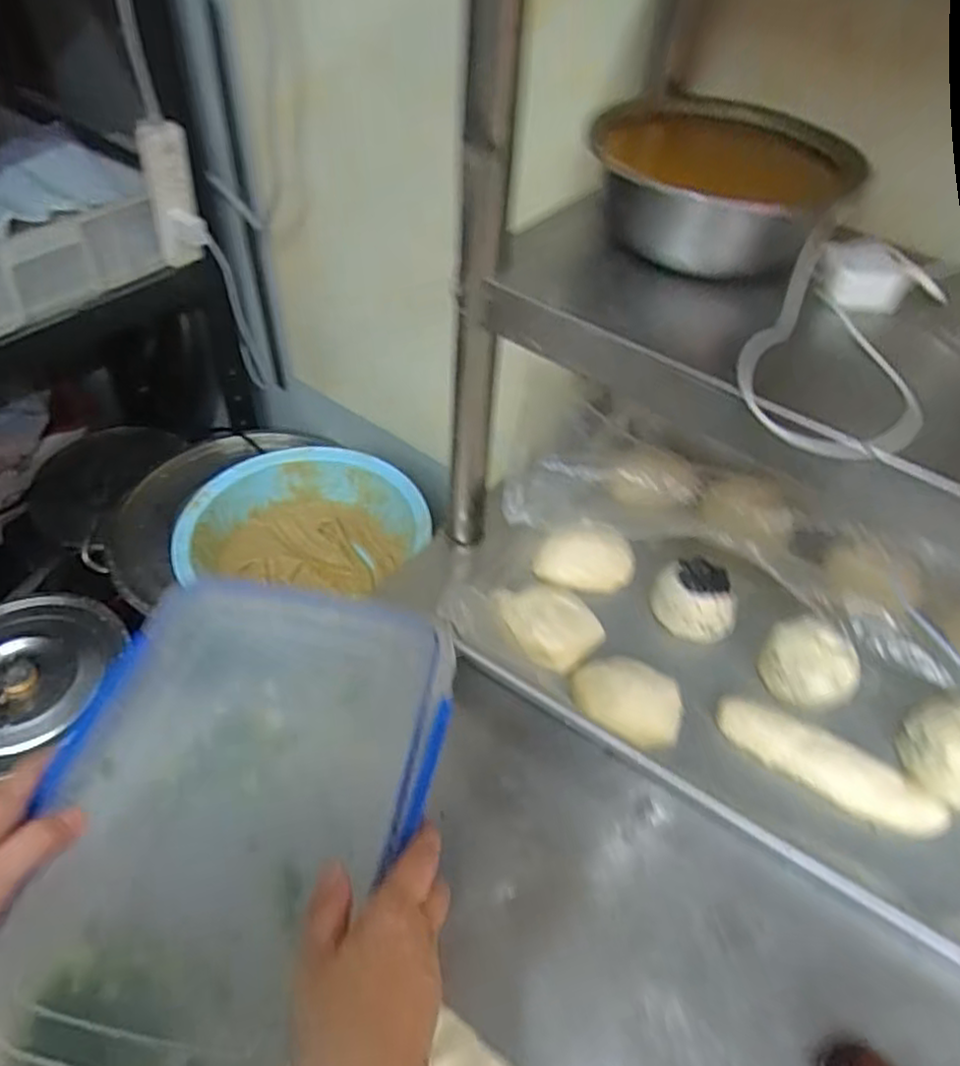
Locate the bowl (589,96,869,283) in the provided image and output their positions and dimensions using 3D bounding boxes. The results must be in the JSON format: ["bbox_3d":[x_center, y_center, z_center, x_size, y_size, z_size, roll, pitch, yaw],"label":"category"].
[{"bbox_3d":[0.186,-0.272,0.558,0.182,0.063,0.179,3,48,-3],"label":"bowl"}]

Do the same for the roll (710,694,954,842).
[{"bbox_3d":[0.278,0.186,0.568,0.173,0.031,0.040,29,52,19],"label":"roll"}]

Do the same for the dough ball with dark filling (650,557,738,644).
[{"bbox_3d":[0.204,0.057,0.658,0.078,0.055,0.066,24,51,15],"label":"dough ball with dark filling"}]

